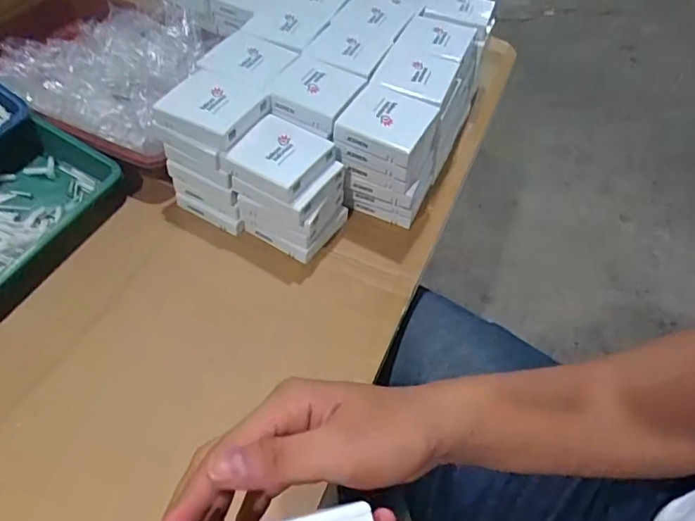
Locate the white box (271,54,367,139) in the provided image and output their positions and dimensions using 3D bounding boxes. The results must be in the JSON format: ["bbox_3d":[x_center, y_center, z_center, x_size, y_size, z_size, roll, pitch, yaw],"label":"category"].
[{"bbox_3d":[-0.034,-0.183,0.584,0.082,0.025,0.092,21,51,9],"label":"white box"}]

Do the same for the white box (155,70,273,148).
[{"bbox_3d":[-0.138,-0.157,0.547,0.087,0.022,0.081,25,52,12],"label":"white box"}]

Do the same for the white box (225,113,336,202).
[{"bbox_3d":[-0.066,-0.106,0.543,0.084,0.023,0.081,26,52,13],"label":"white box"}]

